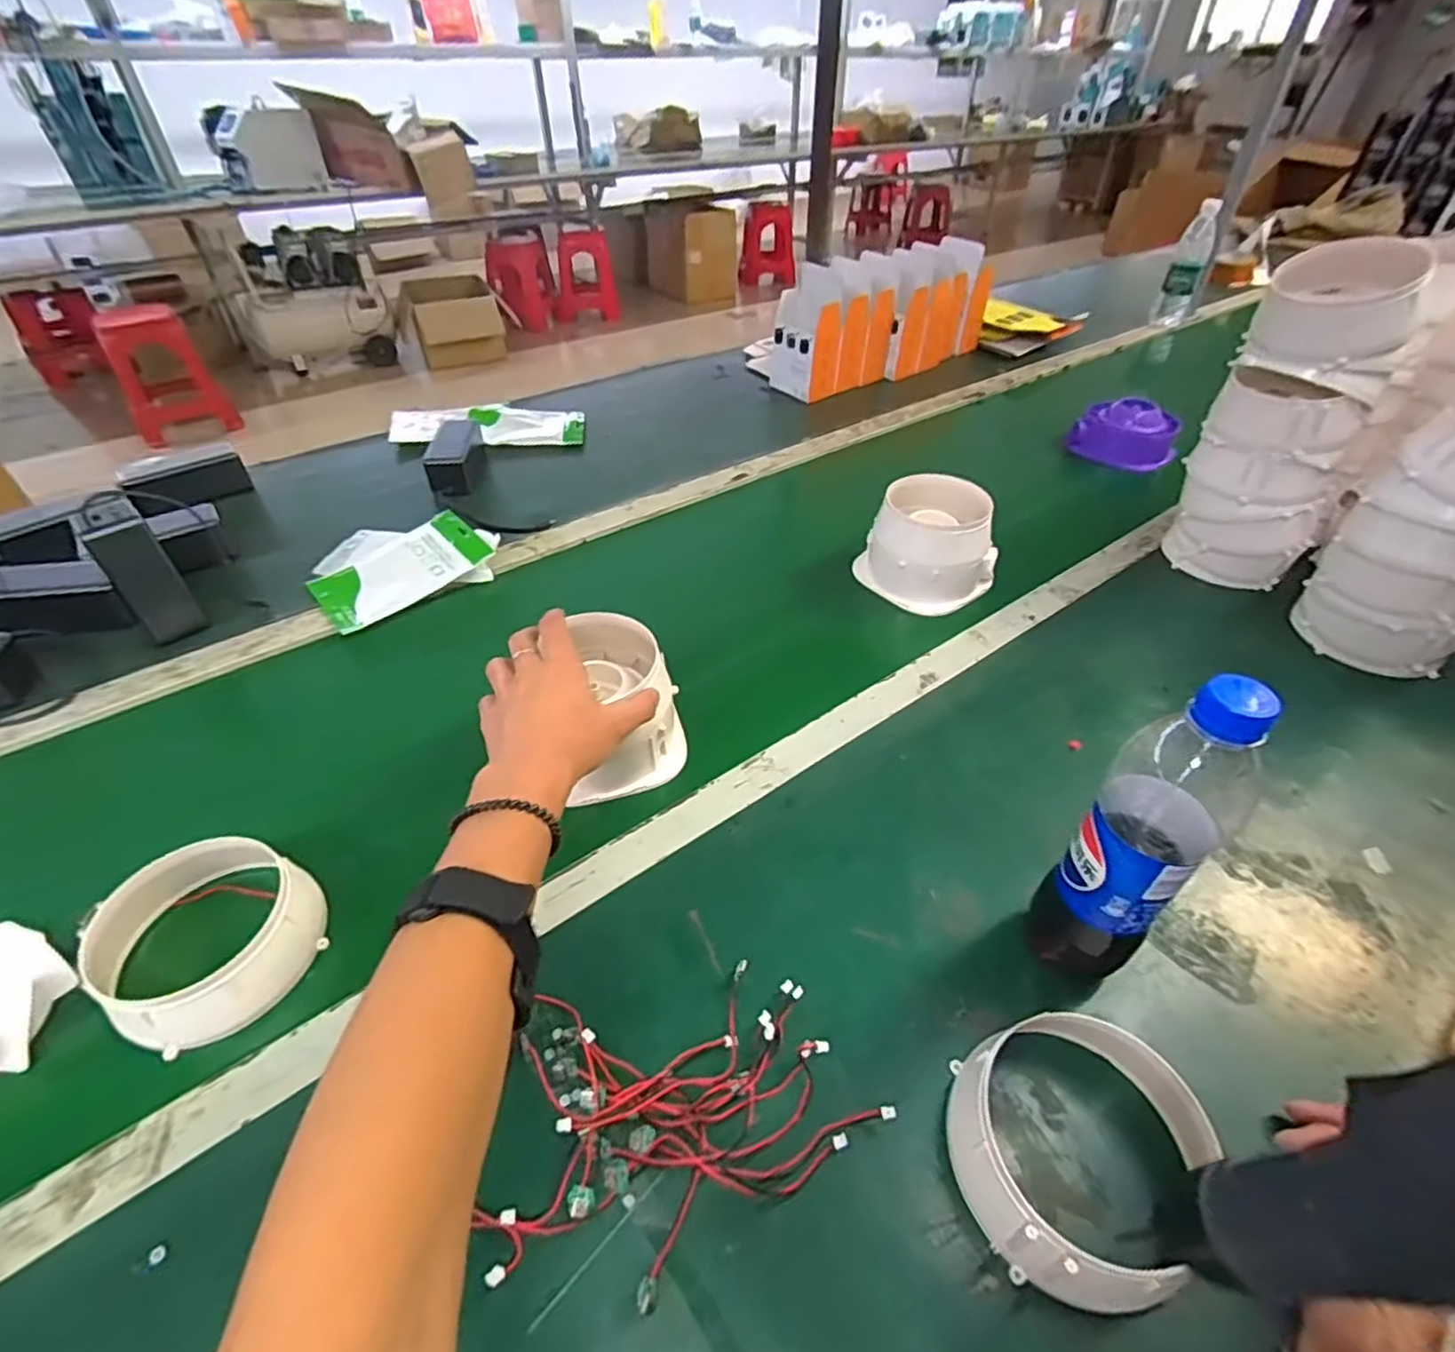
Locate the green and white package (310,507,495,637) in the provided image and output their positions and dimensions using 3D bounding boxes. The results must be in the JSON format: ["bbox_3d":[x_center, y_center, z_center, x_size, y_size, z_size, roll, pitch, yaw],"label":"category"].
[{"bbox_3d":[-0.374,-0.123,0.787,0.182,0.012,0.113,-39,58,-22],"label":"green and white package"}]

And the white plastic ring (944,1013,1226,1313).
[{"bbox_3d":[0.187,0.248,0.366,0.128,0.056,0.133,2,43,-2],"label":"white plastic ring"}]

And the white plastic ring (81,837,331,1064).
[{"bbox_3d":[-0.343,0.172,0.453,0.117,0.058,0.121,0,43,0],"label":"white plastic ring"}]

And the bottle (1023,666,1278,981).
[{"bbox_3d":[0.237,0.098,0.394,0.055,0.240,0.064,-33,54,-32],"label":"bottle"}]

